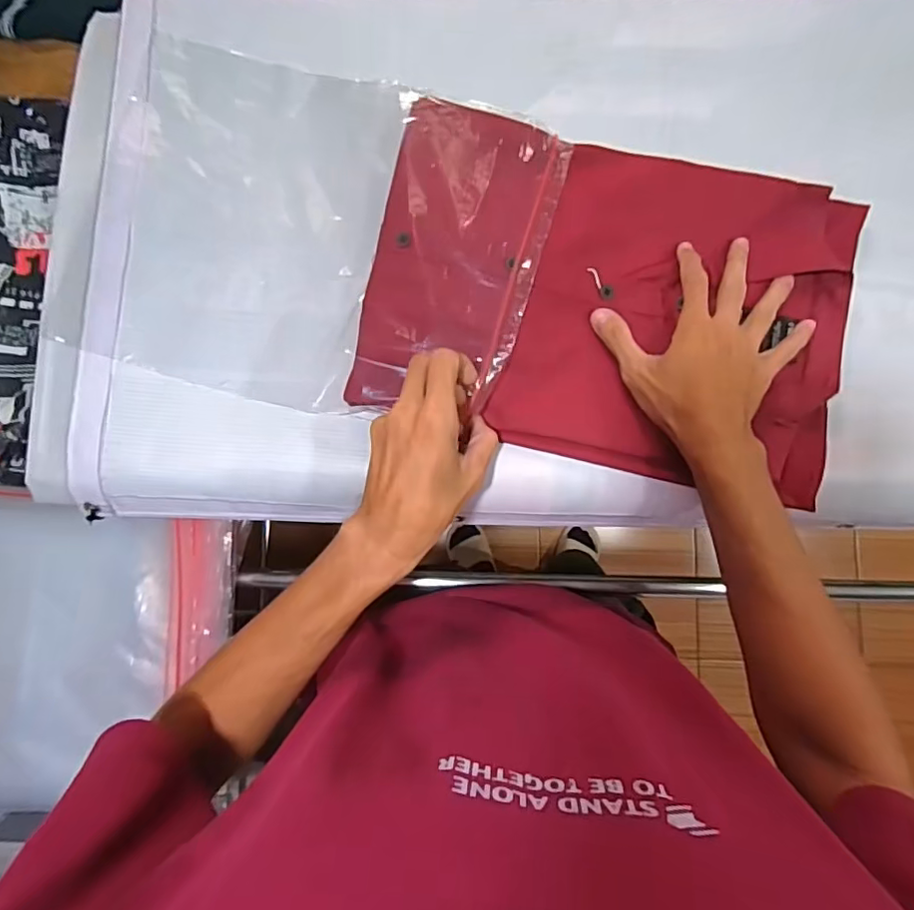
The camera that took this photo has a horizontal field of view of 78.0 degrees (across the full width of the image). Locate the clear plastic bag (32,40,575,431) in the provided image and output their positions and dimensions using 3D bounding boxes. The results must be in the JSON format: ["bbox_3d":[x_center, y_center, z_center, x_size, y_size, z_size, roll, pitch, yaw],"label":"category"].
[{"bbox_3d":[-0.126,-0.184,0.472,0.380,0.042,0.278,16,85,4],"label":"clear plastic bag"}]

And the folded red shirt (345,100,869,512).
[{"bbox_3d":[0.121,-0.126,0.452,0.374,0.034,0.256,12,84,3],"label":"folded red shirt"}]

